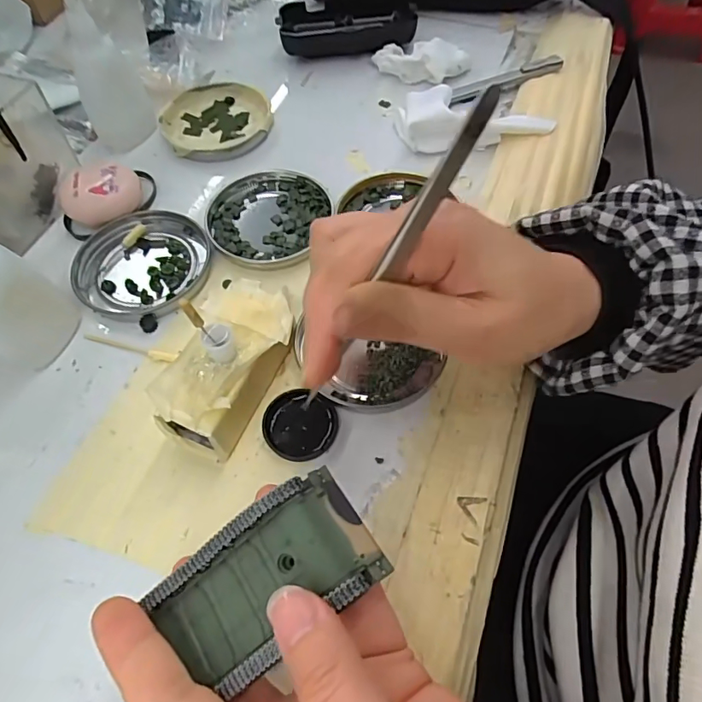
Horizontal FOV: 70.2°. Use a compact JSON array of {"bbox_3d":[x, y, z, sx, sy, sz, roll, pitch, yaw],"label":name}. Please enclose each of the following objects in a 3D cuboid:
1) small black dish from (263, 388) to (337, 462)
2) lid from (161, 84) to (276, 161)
[{"bbox_3d":[-0.025,0.036,0.246,0.035,0.006,0.035,-1,59,1],"label":"small black dish"},{"bbox_3d":[-0.099,-0.170,0.370,0.077,0.012,0.076,-1,59,1],"label":"lid"}]

